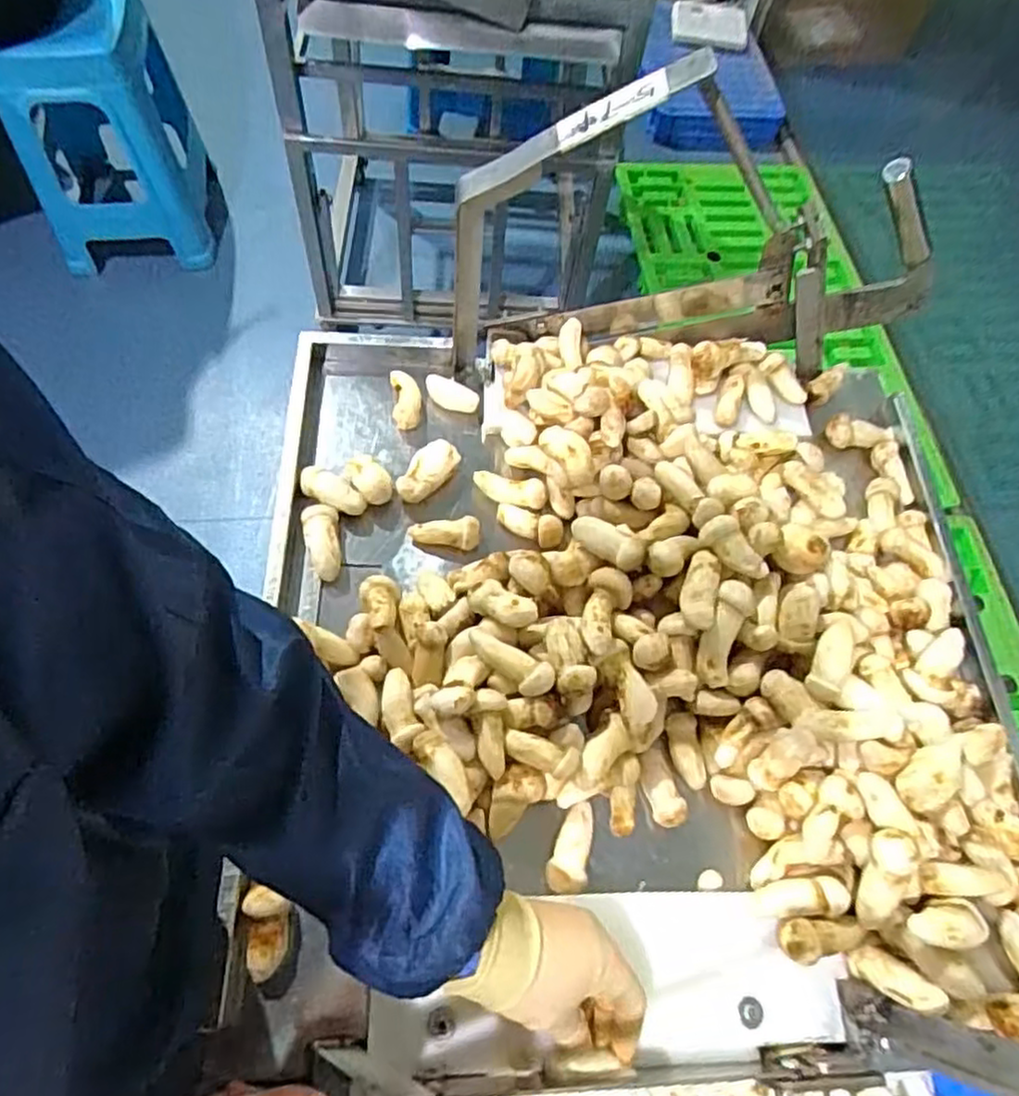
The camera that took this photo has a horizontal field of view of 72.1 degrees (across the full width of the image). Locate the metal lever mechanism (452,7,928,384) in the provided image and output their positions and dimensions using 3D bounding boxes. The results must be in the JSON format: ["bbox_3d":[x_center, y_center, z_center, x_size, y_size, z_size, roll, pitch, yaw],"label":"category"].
[{"bbox_3d":[0.168,-0.259,0.591,0.425,0.301,0.058,-1,64,-7],"label":"metal lever mechanism"}]

